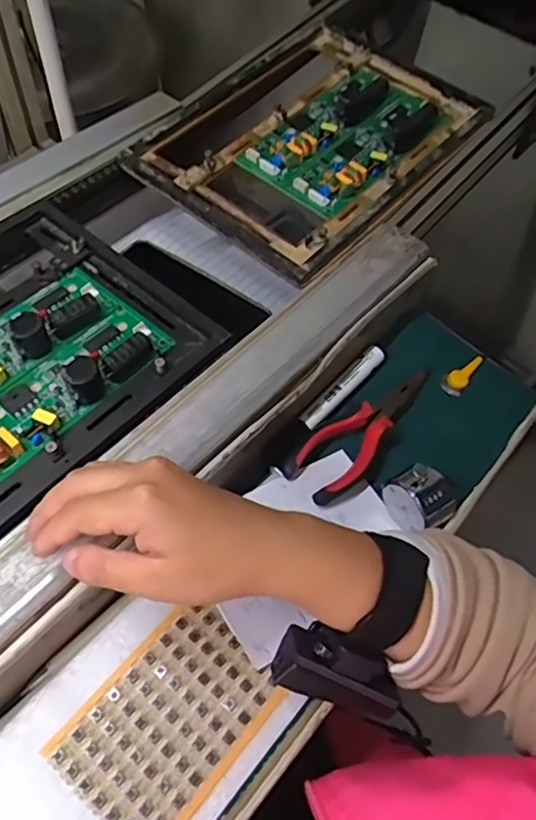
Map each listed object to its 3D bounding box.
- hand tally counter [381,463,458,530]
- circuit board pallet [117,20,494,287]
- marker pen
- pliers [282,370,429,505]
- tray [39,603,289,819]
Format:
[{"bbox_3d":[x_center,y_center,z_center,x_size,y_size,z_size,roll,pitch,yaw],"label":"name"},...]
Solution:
[{"bbox_3d":[0.103,0.064,0.433,0.039,0.046,0.040,-24,61,-20],"label":"hand tally counter"},{"bbox_3d":[0.049,-0.268,0.591,0.217,0.019,0.317,37,60,19],"label":"circuit board pallet"},{"bbox_3d":[0.048,-0.008,0.488,0.014,0.014,0.130,37,60,19],"label":"marker pen"},{"bbox_3d":[0.078,0.017,0.473,0.142,0.025,0.041,-35,65,-25],"label":"pliers"},{"bbox_3d":[-0.056,0.179,0.365,0.084,0.009,0.117,37,60,19],"label":"tray"}]

